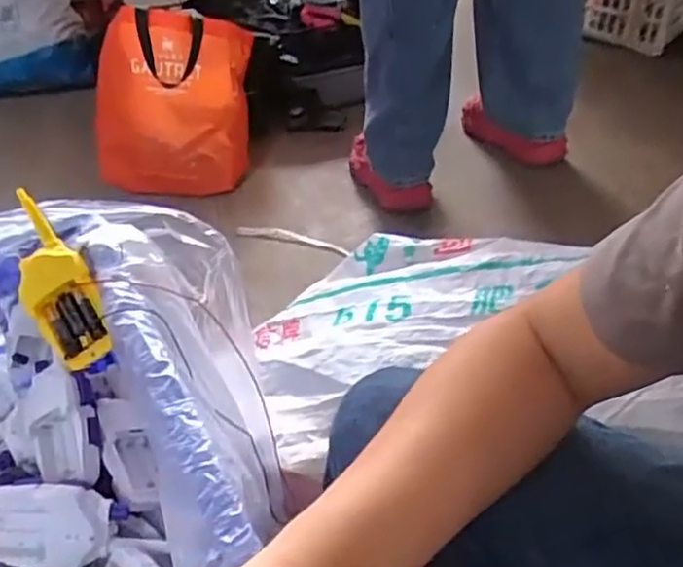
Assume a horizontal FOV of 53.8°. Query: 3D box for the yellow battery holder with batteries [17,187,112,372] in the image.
[{"bbox_3d":[-0.247,-0.004,0.581,0.064,0.025,0.160,-29,82,6],"label":"yellow battery holder with batteries"}]

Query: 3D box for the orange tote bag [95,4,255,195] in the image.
[{"bbox_3d":[-0.320,-0.373,1.308,0.303,0.302,0.160,-3,29,-27],"label":"orange tote bag"}]

